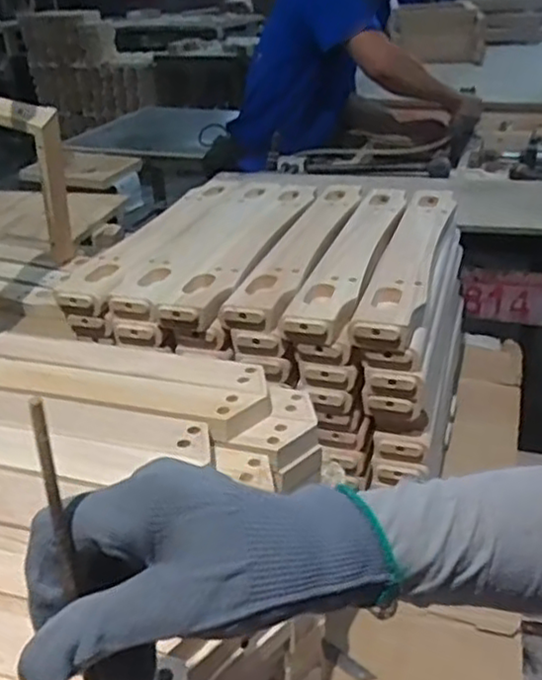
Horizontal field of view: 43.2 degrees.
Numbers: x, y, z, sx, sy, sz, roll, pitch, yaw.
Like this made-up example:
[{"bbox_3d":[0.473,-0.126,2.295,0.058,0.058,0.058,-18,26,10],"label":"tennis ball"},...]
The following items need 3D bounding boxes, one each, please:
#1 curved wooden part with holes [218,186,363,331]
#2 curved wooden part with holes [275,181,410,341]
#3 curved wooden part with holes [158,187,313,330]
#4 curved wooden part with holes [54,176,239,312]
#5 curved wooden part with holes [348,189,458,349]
[{"bbox_3d":[0.049,-0.142,0.945,0.077,0.030,0.476,6,31,16],"label":"curved wooden part with holes"},{"bbox_3d":[0.116,-0.129,0.917,0.070,0.030,0.480,7,31,17],"label":"curved wooden part with holes"},{"bbox_3d":[-0.026,-0.149,0.969,0.079,0.027,0.493,7,31,16],"label":"curved wooden part with holes"},{"bbox_3d":[-0.152,-0.170,1.009,0.085,0.034,0.487,9,31,20],"label":"curved wooden part with holes"},{"bbox_3d":[0.187,-0.120,0.888,0.065,0.033,0.472,7,31,17],"label":"curved wooden part with holes"}]

